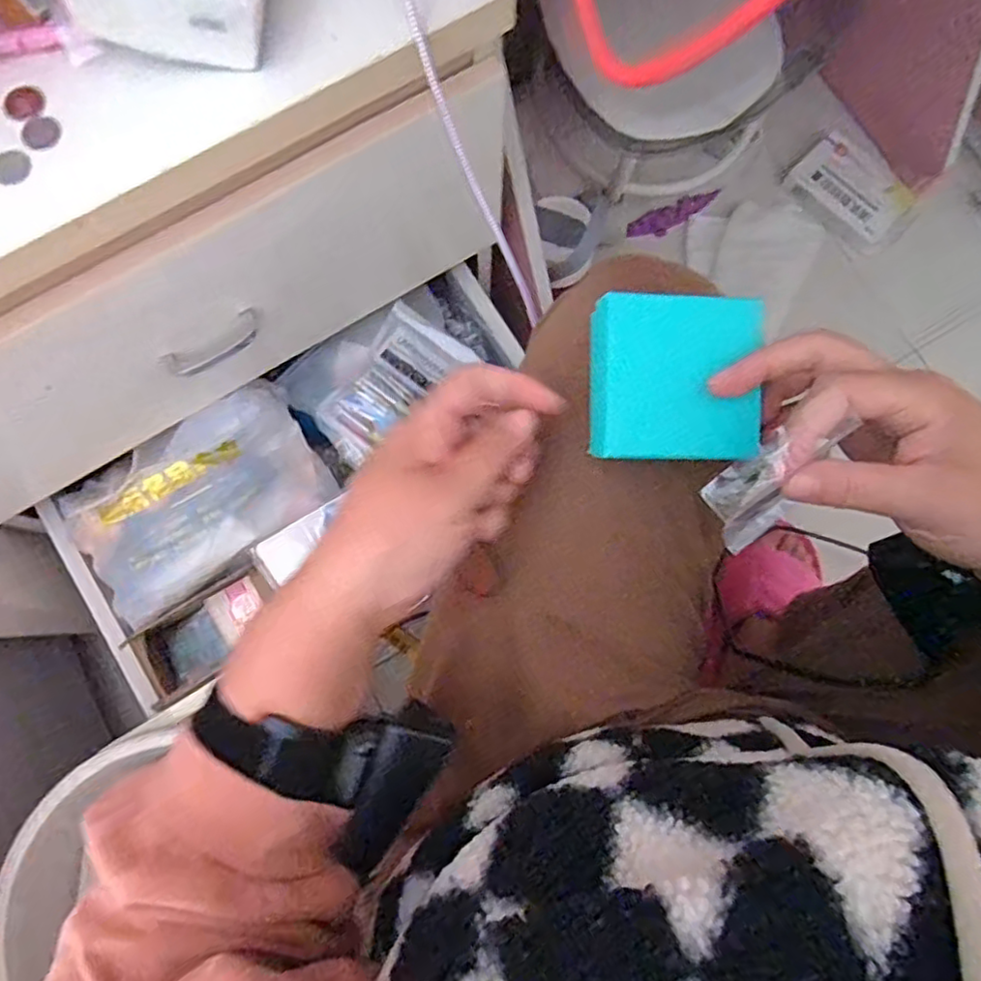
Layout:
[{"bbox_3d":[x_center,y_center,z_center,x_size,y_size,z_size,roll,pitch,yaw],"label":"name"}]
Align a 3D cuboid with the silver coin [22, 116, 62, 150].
[{"bbox_3d":[-0.225,-0.179,0.317,0.018,0.004,0.018,0,80,0],"label":"silver coin"}]

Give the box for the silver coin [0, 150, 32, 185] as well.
[{"bbox_3d":[-0.236,-0.159,0.313,0.018,0.004,0.018,1,82,-6],"label":"silver coin"}]

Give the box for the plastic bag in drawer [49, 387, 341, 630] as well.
[{"bbox_3d":[-0.253,0.006,0.548,0.205,0.075,0.135,-35,82,-6],"label":"plastic bag in drawer"}]

